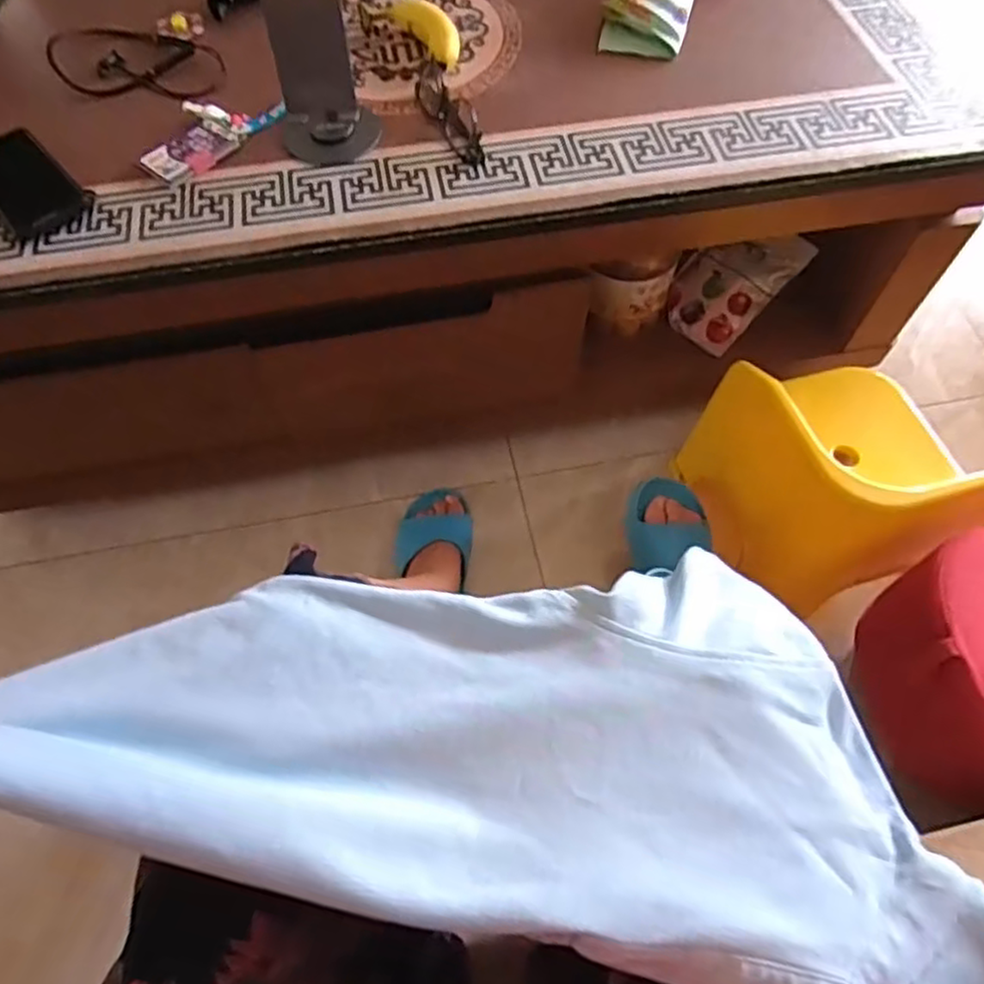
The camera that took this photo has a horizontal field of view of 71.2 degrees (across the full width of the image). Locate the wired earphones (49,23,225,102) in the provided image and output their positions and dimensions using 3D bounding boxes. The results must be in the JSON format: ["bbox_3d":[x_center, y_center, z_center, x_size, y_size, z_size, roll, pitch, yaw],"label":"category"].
[{"bbox_3d":[-0.404,-0.482,0.759,0.238,0.024,0.126,19,60,11],"label":"wired earphones"}]

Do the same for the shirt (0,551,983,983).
[{"bbox_3d":[0.001,0.121,0.370,0.558,0.075,0.227,9,59,2],"label":"shirt"}]

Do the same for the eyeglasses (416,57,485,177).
[{"bbox_3d":[-0.047,-0.398,0.708,0.030,0.039,0.160,-18,63,-10],"label":"eyeglasses"}]

